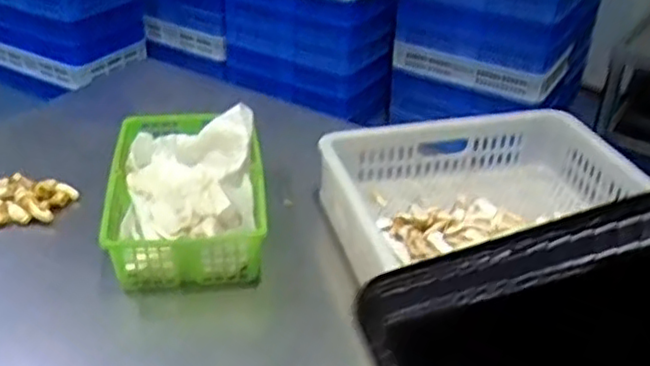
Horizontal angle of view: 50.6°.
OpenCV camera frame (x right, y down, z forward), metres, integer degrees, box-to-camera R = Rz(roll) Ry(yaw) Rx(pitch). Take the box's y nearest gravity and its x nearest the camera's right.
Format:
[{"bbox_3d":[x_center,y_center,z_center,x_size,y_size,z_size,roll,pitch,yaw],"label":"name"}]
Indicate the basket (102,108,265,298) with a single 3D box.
[{"bbox_3d":[-0.191,0.007,0.967,0.206,0.081,0.317,-4,34,-10],"label":"basket"}]

